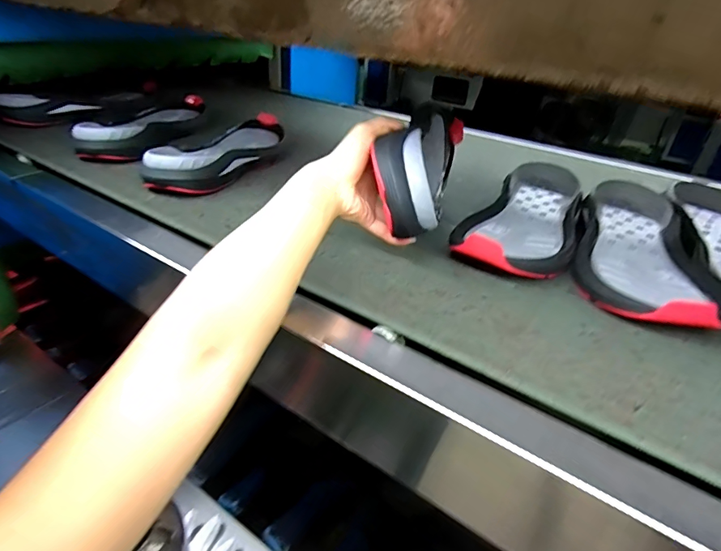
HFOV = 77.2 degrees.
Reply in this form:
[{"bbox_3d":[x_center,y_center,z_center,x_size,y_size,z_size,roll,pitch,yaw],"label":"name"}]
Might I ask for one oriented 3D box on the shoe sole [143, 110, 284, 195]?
[{"bbox_3d":[-0.198,-0.205,0.706,0.101,0.057,0.322,11,32,10],"label":"shoe sole"}]

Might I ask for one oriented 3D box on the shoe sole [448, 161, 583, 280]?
[{"bbox_3d":[0.200,-0.077,0.530,0.115,0.047,0.291,19,36,24],"label":"shoe sole"}]

